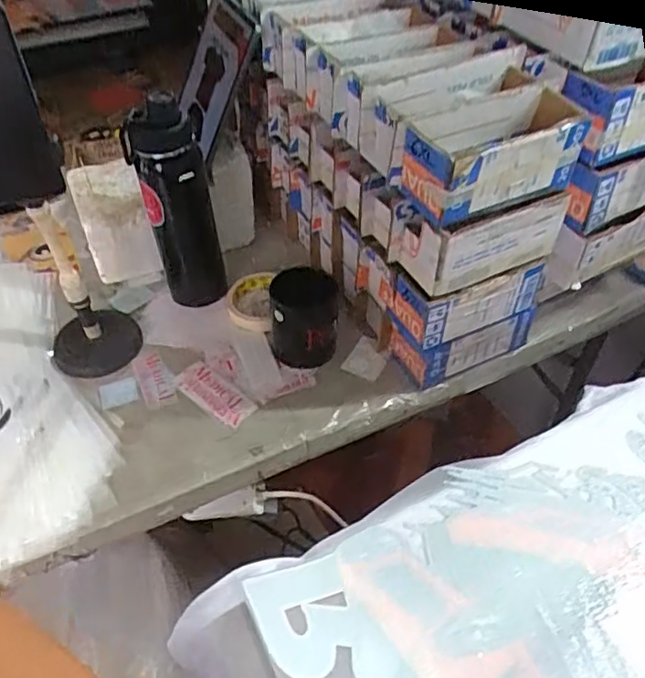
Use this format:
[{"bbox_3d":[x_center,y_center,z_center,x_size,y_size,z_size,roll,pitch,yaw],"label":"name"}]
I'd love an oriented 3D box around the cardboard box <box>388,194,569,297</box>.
[{"bbox_3d":[0.154,-0.109,0.601,0.158,0.080,0.069,-21,50,-19],"label":"cardboard box"}]

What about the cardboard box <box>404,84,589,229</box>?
[{"bbox_3d":[0.153,-0.164,0.543,0.160,0.070,0.069,-21,50,-19],"label":"cardboard box"}]

